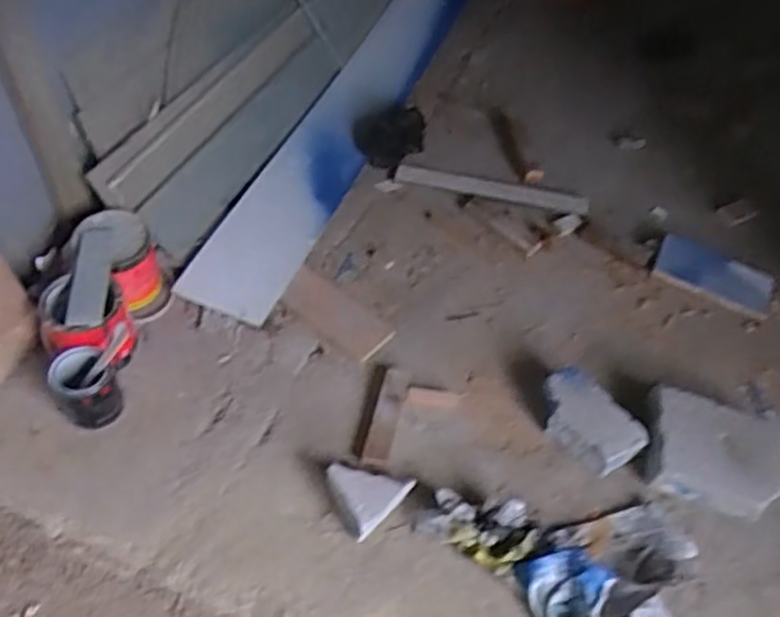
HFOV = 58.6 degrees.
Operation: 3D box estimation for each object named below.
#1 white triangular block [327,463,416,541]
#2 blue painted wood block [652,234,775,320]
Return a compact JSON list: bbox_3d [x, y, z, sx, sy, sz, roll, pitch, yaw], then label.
[{"bbox_3d":[-0.048,0.351,1.245,0.158,0.079,0.105,12,51,4],"label":"white triangular block"},{"bbox_3d":[0.780,-0.077,1.680,0.277,0.034,0.159,24,53,19],"label":"blue painted wood block"}]

